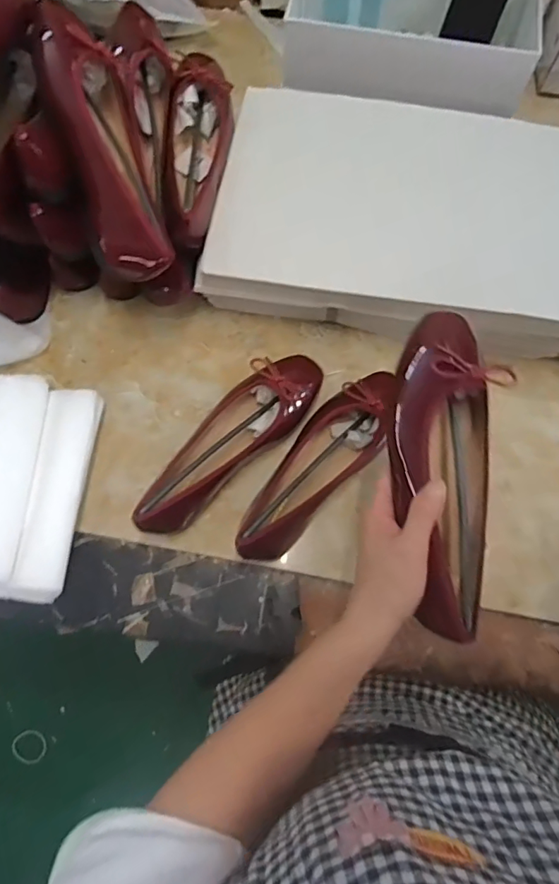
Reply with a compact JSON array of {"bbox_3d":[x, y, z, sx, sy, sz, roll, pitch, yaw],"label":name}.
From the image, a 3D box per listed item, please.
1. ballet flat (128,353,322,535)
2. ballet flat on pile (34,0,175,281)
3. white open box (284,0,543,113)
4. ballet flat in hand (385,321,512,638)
[{"bbox_3d":[-0.051,-0.011,0.504,0.243,0.061,0.080,-42,78,-12],"label":"ballet flat"},{"bbox_3d":[-0.157,-0.263,0.459,0.063,0.073,0.232,-18,93,-6],"label":"ballet flat on pile"},{"bbox_3d":[0.171,-0.540,0.645,0.302,0.092,0.202,18,72,5],"label":"white open box"},{"bbox_3d":[0.129,0.019,0.372,0.079,0.051,0.233,-1,82,-2],"label":"ballet flat in hand"}]

